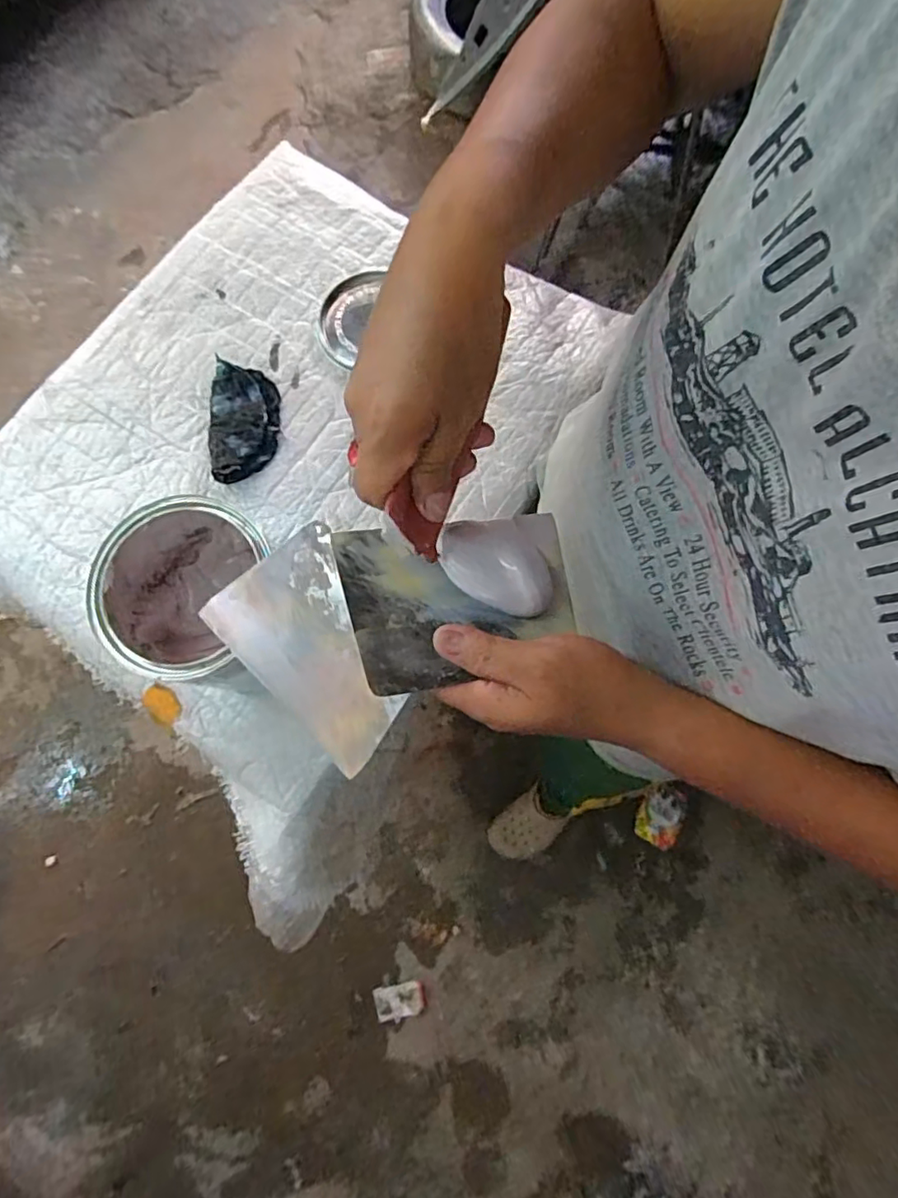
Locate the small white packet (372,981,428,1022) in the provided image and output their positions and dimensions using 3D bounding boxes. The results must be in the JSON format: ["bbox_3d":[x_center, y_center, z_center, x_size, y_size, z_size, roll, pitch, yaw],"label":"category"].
[{"bbox_3d":[-0.104,0.859,1.296,0.107,0.014,0.065,-9,77,0],"label":"small white packet"}]

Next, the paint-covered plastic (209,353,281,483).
[{"bbox_3d":[-0.257,-0.227,0.767,0.081,0.026,0.156,-7,77,1],"label":"paint-covered plastic"}]

